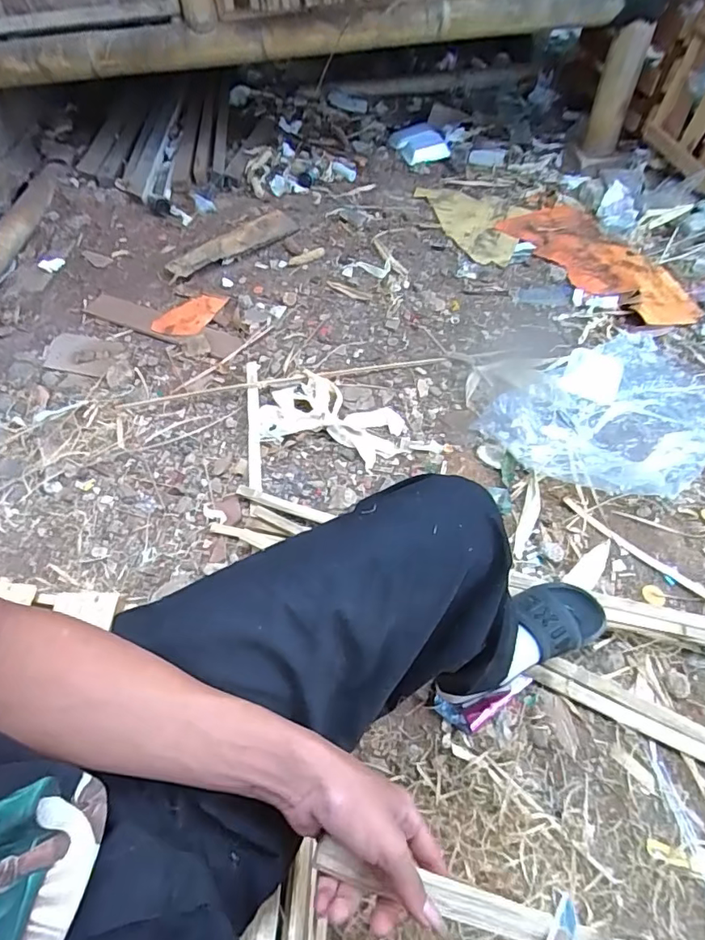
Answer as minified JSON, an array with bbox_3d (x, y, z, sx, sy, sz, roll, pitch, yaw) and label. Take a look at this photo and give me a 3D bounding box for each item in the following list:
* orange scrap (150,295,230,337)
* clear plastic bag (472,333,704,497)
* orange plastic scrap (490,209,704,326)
[{"bbox_3d":[-0.444,-0.439,1.442,0.128,0.023,0.221,37,63,26],"label":"orange scrap"},{"bbox_3d":[0.585,-0.136,1.121,0.535,0.065,0.402,-32,58,-19],"label":"clear plastic bag"},{"bbox_3d":[0.731,-0.624,1.522,0.260,0.024,0.642,-28,57,-16],"label":"orange plastic scrap"}]

